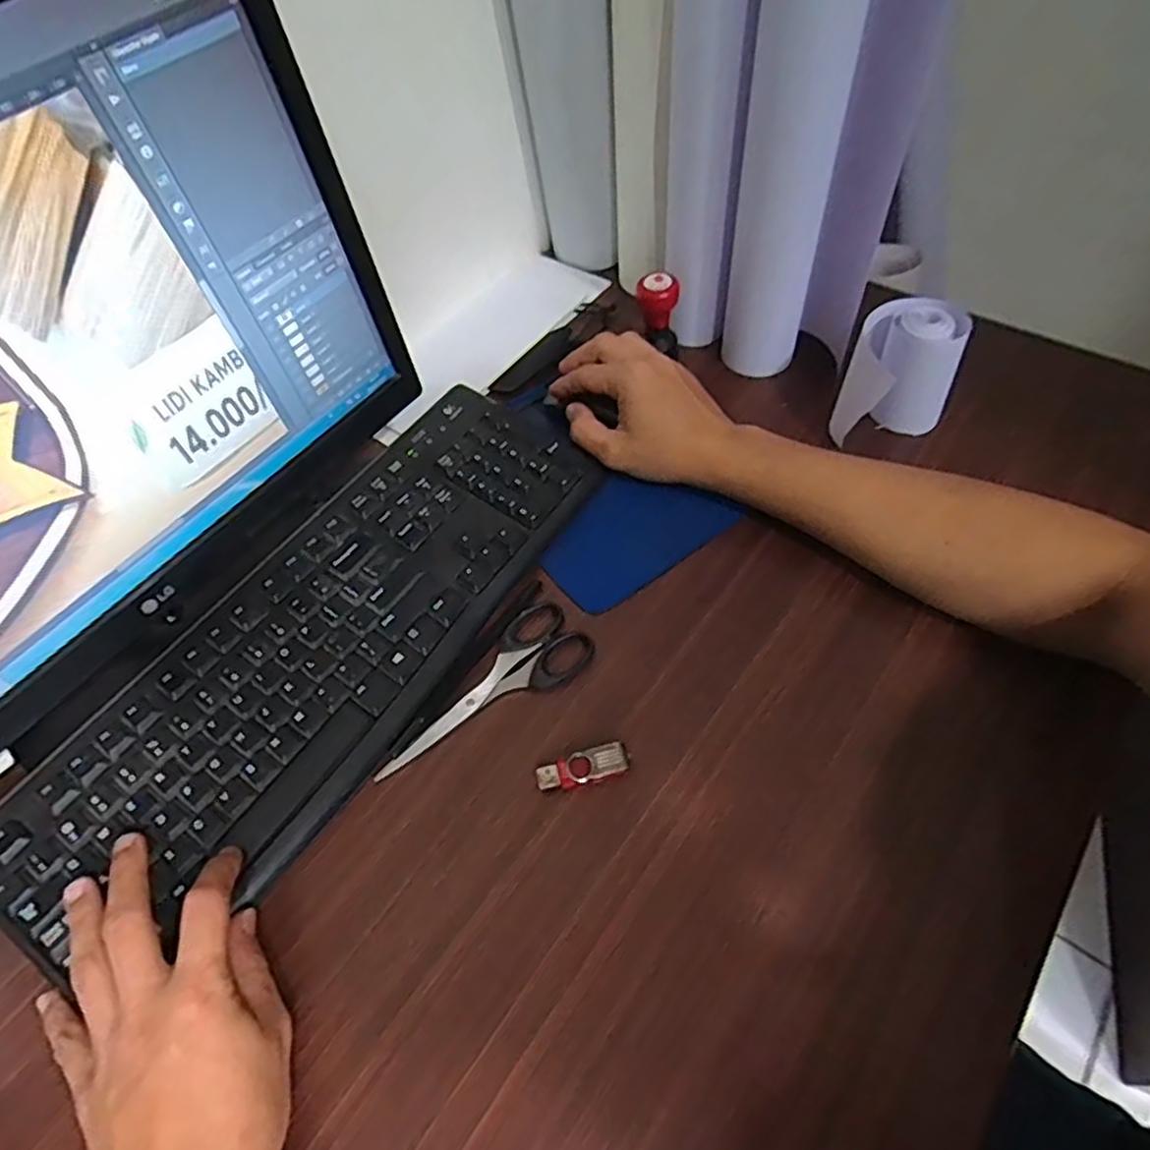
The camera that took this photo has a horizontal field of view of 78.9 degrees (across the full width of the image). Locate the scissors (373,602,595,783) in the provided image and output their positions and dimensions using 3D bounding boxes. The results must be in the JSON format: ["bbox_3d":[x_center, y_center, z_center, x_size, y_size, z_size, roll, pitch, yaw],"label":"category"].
[{"bbox_3d":[-0.051,0.079,0.438,0.056,0.007,0.151,34,65,23],"label":"scissors"}]

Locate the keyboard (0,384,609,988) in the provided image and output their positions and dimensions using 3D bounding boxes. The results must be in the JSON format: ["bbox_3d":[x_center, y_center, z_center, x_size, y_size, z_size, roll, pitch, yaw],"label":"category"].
[{"bbox_3d":[-0.156,0.040,0.454,0.150,0.027,0.427,32,65,22],"label":"keyboard"}]

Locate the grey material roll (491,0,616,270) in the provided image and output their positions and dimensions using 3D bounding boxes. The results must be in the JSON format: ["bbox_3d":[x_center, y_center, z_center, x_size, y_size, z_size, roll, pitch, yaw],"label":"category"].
[{"bbox_3d":[-0.017,-0.396,0.558,0.087,0.312,0.065,-9,57,-1],"label":"grey material roll"}]

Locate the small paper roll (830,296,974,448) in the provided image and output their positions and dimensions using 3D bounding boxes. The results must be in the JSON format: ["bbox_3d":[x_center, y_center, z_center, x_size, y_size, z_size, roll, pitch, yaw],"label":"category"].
[{"bbox_3d":[0.241,-0.148,0.516,0.072,0.091,0.069,-2,57,3],"label":"small paper roll"}]

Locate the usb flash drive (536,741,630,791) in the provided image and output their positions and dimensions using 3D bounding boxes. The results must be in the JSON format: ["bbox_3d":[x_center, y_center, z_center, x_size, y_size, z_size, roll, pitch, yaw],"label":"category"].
[{"bbox_3d":[0.005,0.112,0.404,0.053,0.007,0.019,-16,57,-6],"label":"usb flash drive"}]

